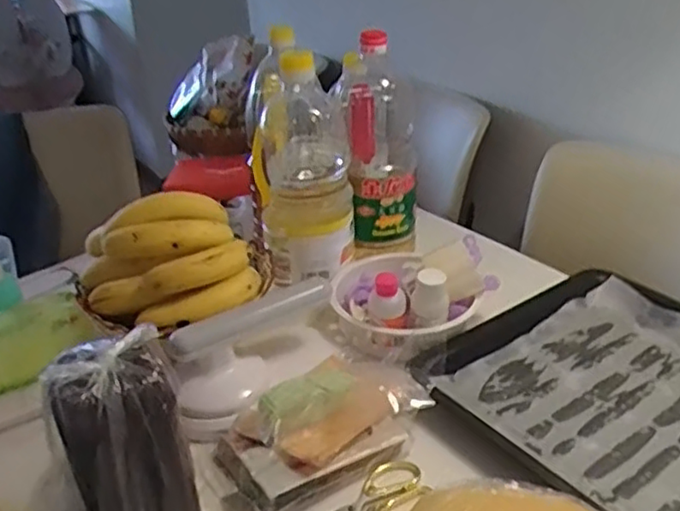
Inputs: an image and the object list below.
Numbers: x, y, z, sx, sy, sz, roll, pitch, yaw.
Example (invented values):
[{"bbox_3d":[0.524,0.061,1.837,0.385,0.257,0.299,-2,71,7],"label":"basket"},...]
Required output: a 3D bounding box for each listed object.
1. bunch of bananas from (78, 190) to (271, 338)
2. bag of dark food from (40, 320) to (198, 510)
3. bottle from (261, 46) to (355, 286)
[{"bbox_3d":[-0.175,0.002,0.693,0.194,0.103,0.137,-6,29,-7],"label":"bunch of bananas"},{"bbox_3d":[-0.150,0.145,0.479,0.080,0.171,0.059,-13,30,-18],"label":"bag of dark food"},{"bbox_3d":[-0.041,-0.096,0.763,0.104,0.233,0.112,-3,28,-2],"label":"bottle"}]

